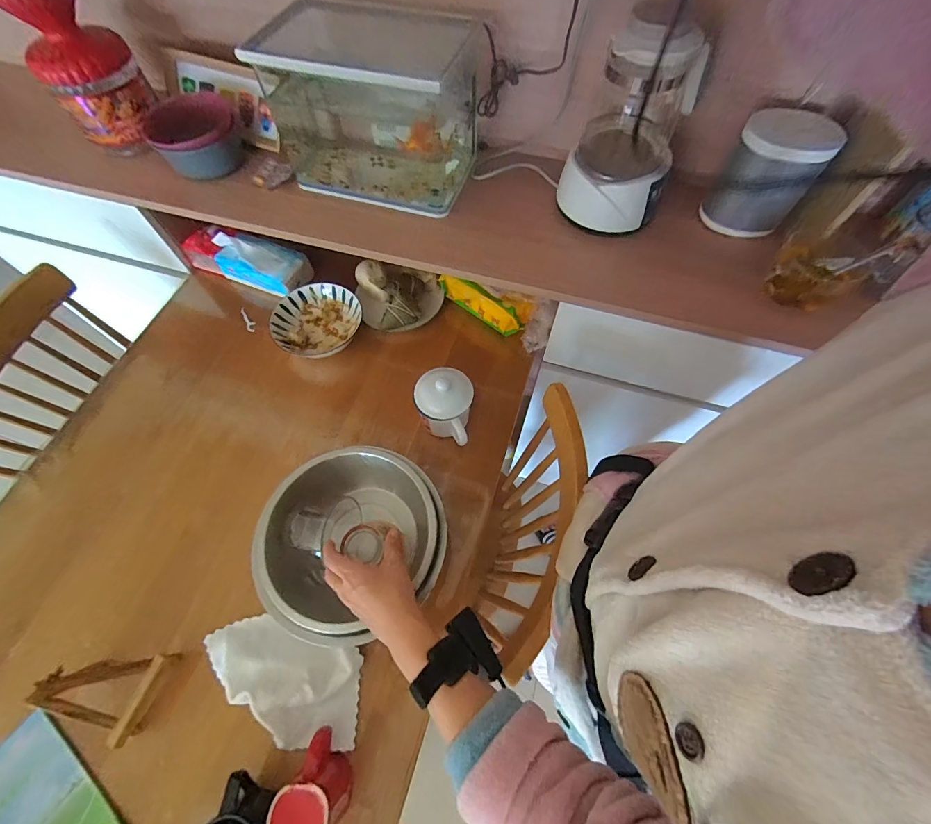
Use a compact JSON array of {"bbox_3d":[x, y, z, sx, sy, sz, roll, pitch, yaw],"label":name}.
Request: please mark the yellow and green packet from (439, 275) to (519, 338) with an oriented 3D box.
[{"bbox_3d":[0.026,-0.216,0.776,0.186,0.072,0.020,37,69,17],"label":"yellow and green packet"}]

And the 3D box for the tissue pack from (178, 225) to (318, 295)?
[{"bbox_3d":[-0.466,-0.328,0.833,0.279,0.092,0.083,21,65,10],"label":"tissue pack"}]

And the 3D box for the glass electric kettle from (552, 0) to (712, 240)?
[{"bbox_3d":[0.244,-0.415,0.588,0.155,0.239,0.158,20,65,10],"label":"glass electric kettle"}]

